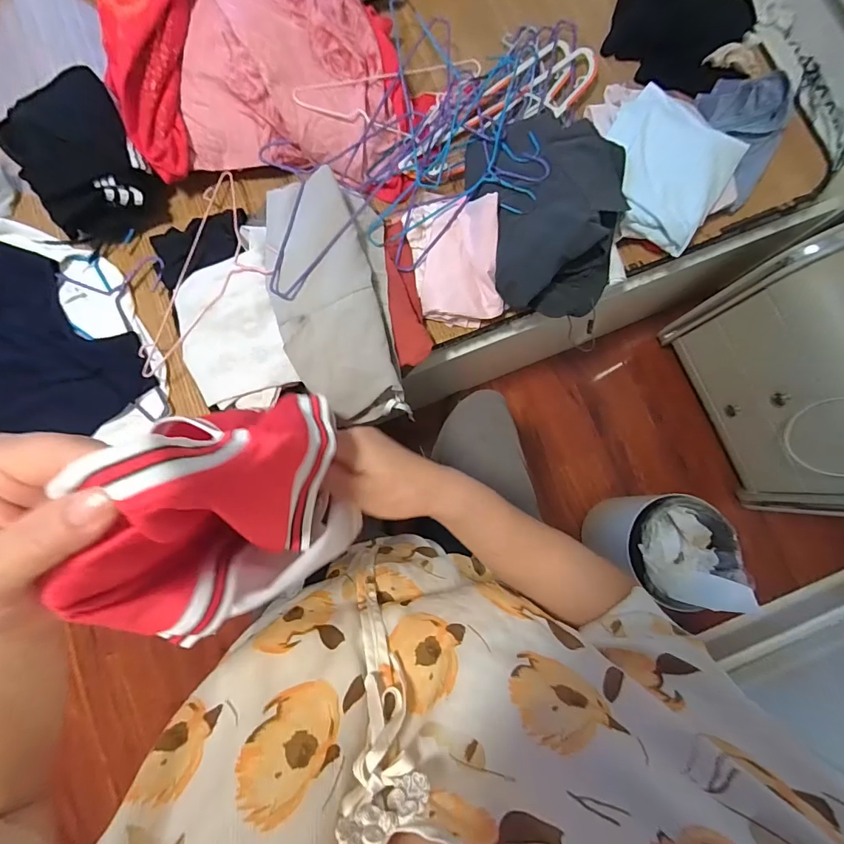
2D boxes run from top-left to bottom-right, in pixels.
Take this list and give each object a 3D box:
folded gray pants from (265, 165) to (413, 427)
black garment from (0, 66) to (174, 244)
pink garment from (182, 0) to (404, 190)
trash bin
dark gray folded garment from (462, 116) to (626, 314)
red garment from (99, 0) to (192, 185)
[{"bbox_3d":[-0.134,-0.191,0.639,0.171,0.062,0.365,-12,82,-3],"label":"folded gray pants"},{"bbox_3d":[-0.543,-0.425,0.691,0.170,0.094,0.229,-31,83,-6],"label":"black garment"},{"bbox_3d":[-0.206,-0.590,0.688,0.321,0.151,0.336,3,81,-1],"label":"pink garment"},{"bbox_3d":[0.508,0.269,0.947,0.197,0.294,0.206,-2,81,-2],"label":"trash bin"},{"bbox_3d":[0.199,-0.356,0.671,0.239,0.098,0.358,0,81,-1],"label":"dark gray folded garment"},{"bbox_3d":[-0.407,-0.591,0.642,0.167,0.051,0.401,6,102,0],"label":"red garment"}]

